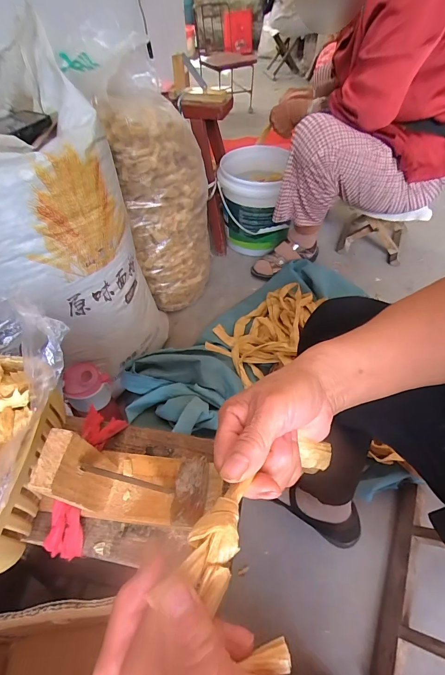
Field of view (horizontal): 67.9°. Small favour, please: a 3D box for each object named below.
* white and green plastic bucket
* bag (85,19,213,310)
[{"bbox_3d":[0.108,-0.440,1.100,0.222,0.278,0.231,5,50,6],"label":"white and green plastic bucket"},{"bbox_3d":[-0.150,-0.375,0.851,0.221,0.519,0.303,-7,50,-4],"label":"bag"}]

